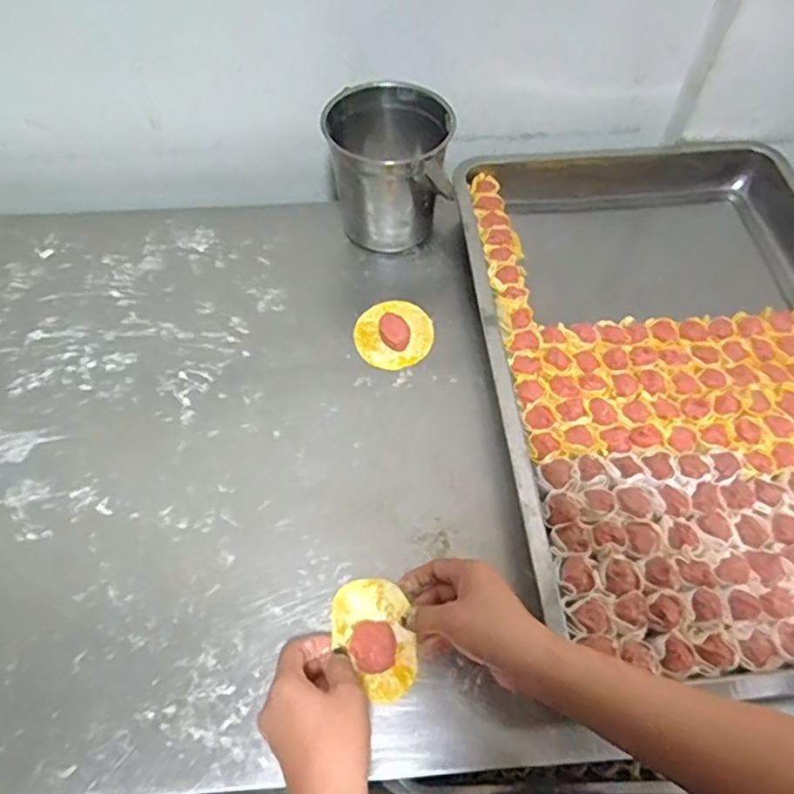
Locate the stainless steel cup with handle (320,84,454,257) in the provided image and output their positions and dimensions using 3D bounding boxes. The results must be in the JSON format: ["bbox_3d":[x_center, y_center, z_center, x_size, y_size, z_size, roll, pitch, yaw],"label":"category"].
[{"bbox_3d":[-0.007,-0.250,0.703,0.133,0.139,0.116,9,57,4],"label":"stainless steel cup with handle"}]

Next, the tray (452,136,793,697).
[{"bbox_3d":[0.288,-0.047,0.630,0.401,0.051,0.629,-4,57,-4],"label":"tray"}]

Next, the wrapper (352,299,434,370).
[{"bbox_3d":[-0.003,-0.069,0.653,0.083,0.022,0.080,1,57,-1],"label":"wrapper"}]

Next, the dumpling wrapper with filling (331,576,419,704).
[{"bbox_3d":[-0.018,0.182,0.480,0.057,0.025,0.089,-10,58,-8],"label":"dumpling wrapper with filling"}]

